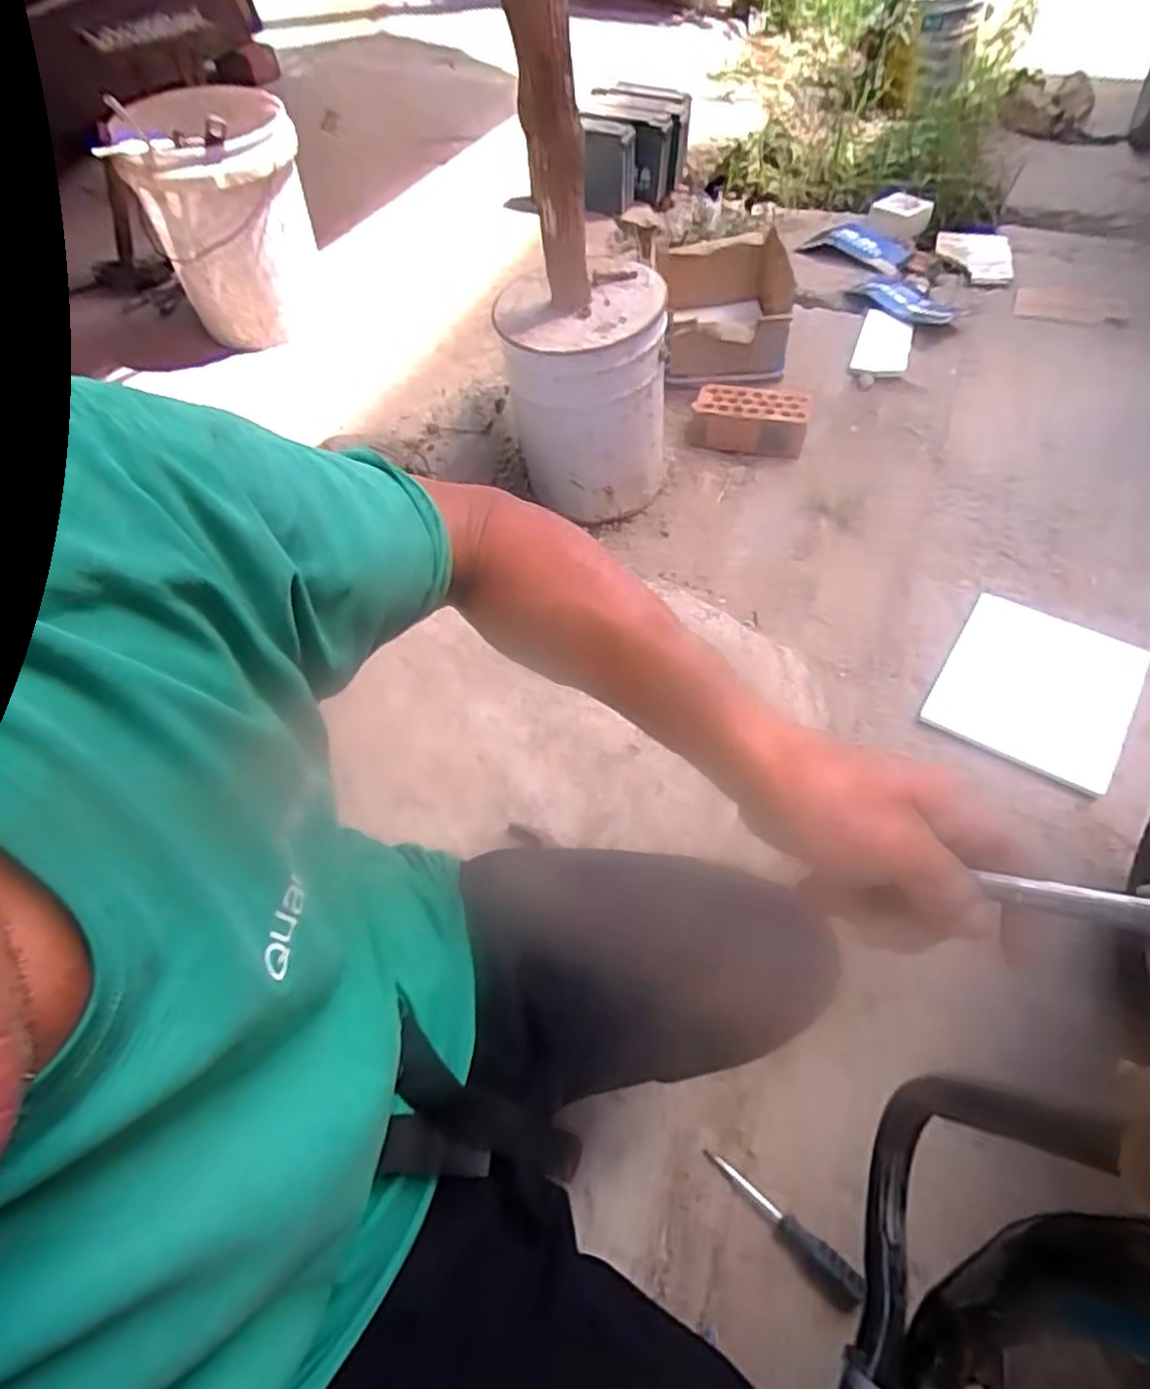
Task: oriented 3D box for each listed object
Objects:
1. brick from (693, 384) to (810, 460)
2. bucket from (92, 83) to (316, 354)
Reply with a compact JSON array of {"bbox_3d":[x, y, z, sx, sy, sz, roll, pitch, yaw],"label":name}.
[{"bbox_3d":[0.376,-0.594,1.548,0.245,0.095,0.113,10,56,12],"label":"brick"},{"bbox_3d":[-0.674,-0.947,1.417,0.306,0.357,0.276,-16,55,-6],"label":"bucket"}]

